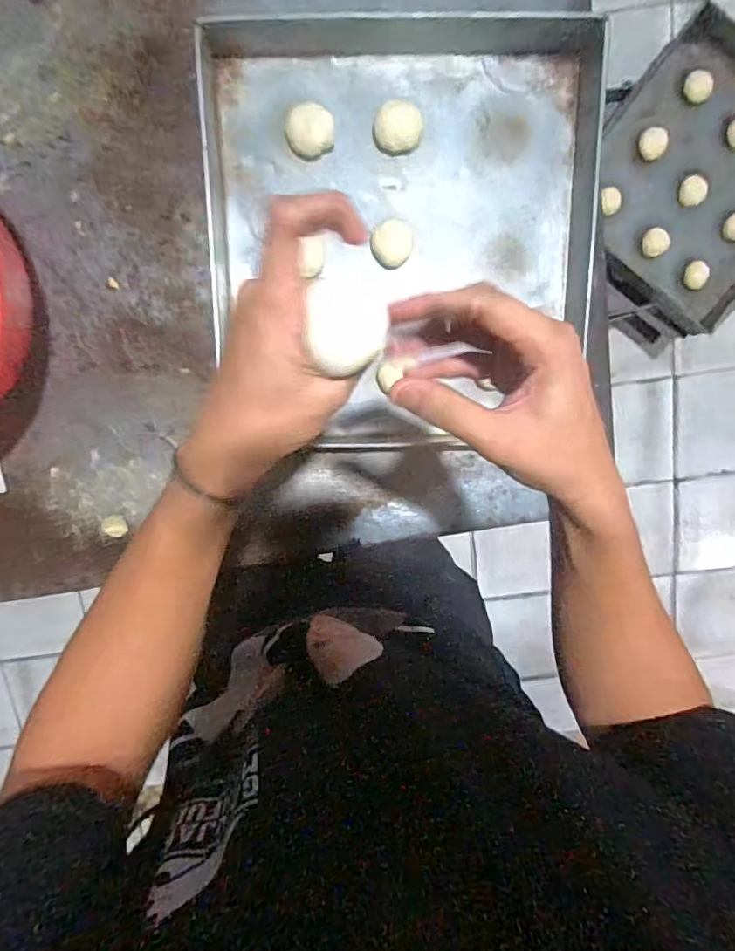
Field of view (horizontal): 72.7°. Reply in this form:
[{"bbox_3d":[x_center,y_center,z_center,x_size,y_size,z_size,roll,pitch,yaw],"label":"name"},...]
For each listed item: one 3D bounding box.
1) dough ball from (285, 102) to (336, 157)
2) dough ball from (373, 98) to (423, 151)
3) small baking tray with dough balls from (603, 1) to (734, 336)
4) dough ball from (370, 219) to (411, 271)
[{"bbox_3d":[-0.068,-0.417,0.595,0.060,0.039,0.059,-21,101,3],"label":"dough ball"},{"bbox_3d":[0.037,-0.411,0.587,0.053,0.025,0.053,0,102,-1],"label":"dough ball"},{"bbox_3d":[0.719,-0.626,1.072,0.460,0.051,0.461,37,110,0],"label":"small baking tray with dough balls"},{"bbox_3d":[0.030,-0.286,0.621,0.049,0.028,0.052,0,102,-1],"label":"dough ball"}]

